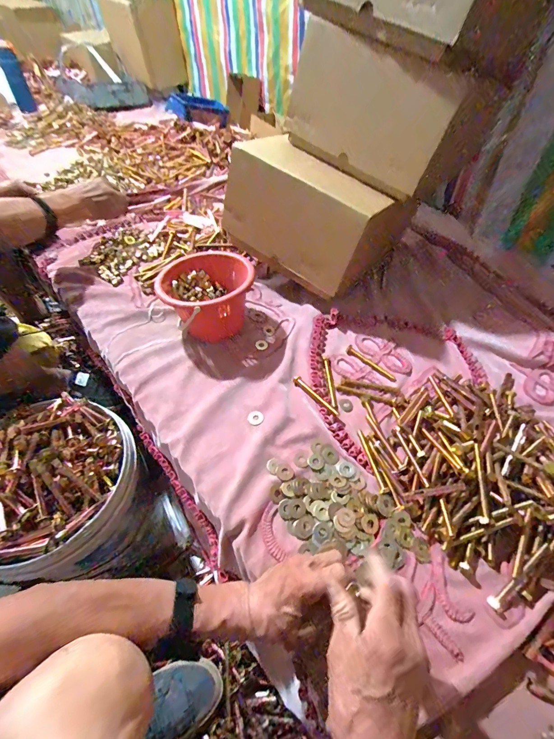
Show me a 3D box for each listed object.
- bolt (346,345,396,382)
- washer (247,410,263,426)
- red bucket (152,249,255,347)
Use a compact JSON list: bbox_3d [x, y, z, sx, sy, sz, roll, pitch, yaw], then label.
[{"bbox_3d":[0.175,-0.011,0.645,0.106,0.008,0.015,36,61,24],"label":"bolt"},{"bbox_3d":[-0.035,0.079,0.565,0.025,0.004,0.025,0,53,0],"label":"washer"},{"bbox_3d":[-0.135,-0.139,0.661,0.152,0.115,0.158,0,53,0],"label":"red bucket"}]

